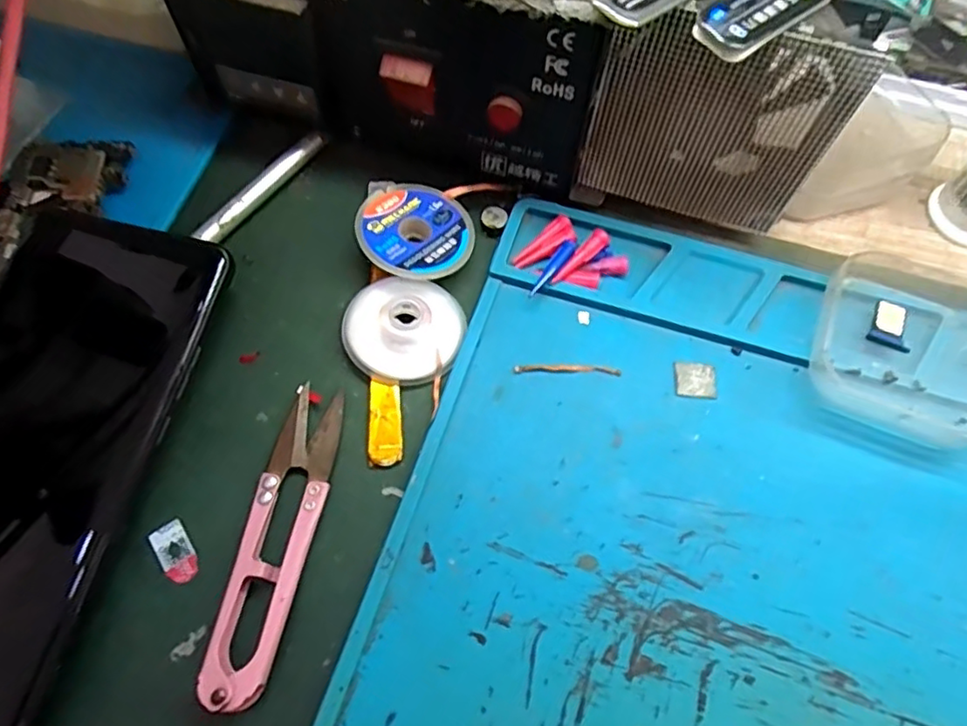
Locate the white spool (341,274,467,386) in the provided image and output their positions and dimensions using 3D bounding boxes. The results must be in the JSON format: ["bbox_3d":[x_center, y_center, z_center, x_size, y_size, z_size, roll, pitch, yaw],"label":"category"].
[{"bbox_3d":[-0.030,-0.013,0.230,0.043,0.010,0.038,7,65,4],"label":"white spool"}]

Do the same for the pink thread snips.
[{"bbox_3d":[-0.065,0.054,0.199,0.021,0.011,0.099,7,65,4],"label":"pink thread snips"}]

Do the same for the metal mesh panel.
[{"bbox_3d":[0.079,-0.082,0.222,0.079,0.080,0.015,13,65,7],"label":"metal mesh panel"}]

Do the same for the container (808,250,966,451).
[{"bbox_3d":[0.157,-0.006,0.223,0.069,0.017,0.066,18,66,9],"label":"container"}]

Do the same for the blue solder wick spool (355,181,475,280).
[{"bbox_3d":[-0.027,-0.051,0.245,0.044,0.009,0.044,6,63,-13],"label":"blue solder wick spool"}]

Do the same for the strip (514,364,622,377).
[{"bbox_3d":[0.031,0.002,0.227,0.038,0.004,0.004,1,65,1],"label":"strip"}]

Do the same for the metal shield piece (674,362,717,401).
[{"bbox_3d":[0.077,0.006,0.226,0.014,0.004,0.014,6,63,1],"label":"metal shield piece"}]

